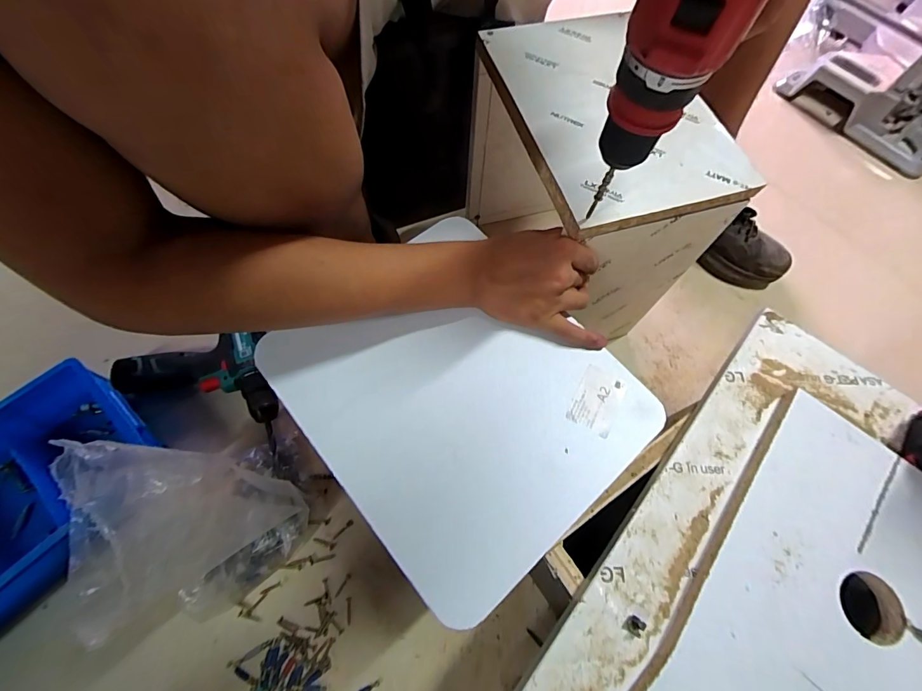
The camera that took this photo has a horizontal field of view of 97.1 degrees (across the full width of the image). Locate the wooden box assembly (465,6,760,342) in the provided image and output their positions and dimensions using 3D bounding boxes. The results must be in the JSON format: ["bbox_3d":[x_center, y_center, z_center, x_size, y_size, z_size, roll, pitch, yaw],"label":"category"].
[{"bbox_3d":[0.143,-0.190,0.560,0.186,0.307,0.291,-14,68,-10],"label":"wooden box assembly"}]

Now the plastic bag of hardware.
[{"bbox_3d":[-0.275,0.193,0.454,0.158,0.189,0.181,-16,68,-10],"label":"plastic bag of hardware"}]

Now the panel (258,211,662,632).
[{"bbox_3d":[-0.003,0.040,0.374,0.250,0.013,0.293,-37,73,-18],"label":"panel"}]

